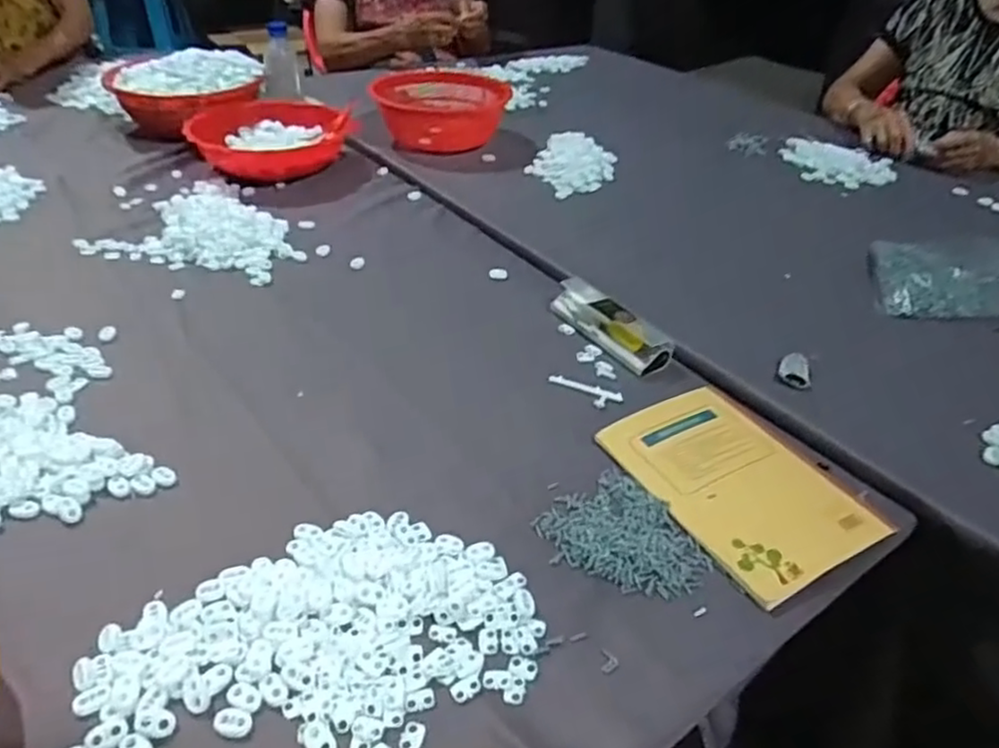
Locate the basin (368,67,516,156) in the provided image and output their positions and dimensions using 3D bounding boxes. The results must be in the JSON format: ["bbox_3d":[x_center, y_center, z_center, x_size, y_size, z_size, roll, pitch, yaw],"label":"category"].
[{"bbox_3d":[-0.105,-0.489,1.300,0.232,0.110,0.232,1,35,-1],"label":"basin"}]

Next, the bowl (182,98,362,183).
[{"bbox_3d":[-0.366,-0.380,1.169,0.268,0.073,0.239,-9,37,-15],"label":"bowl"}]

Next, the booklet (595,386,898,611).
[{"bbox_3d":[0.203,0.082,0.599,0.158,0.015,0.211,-18,39,-25],"label":"booklet"}]

